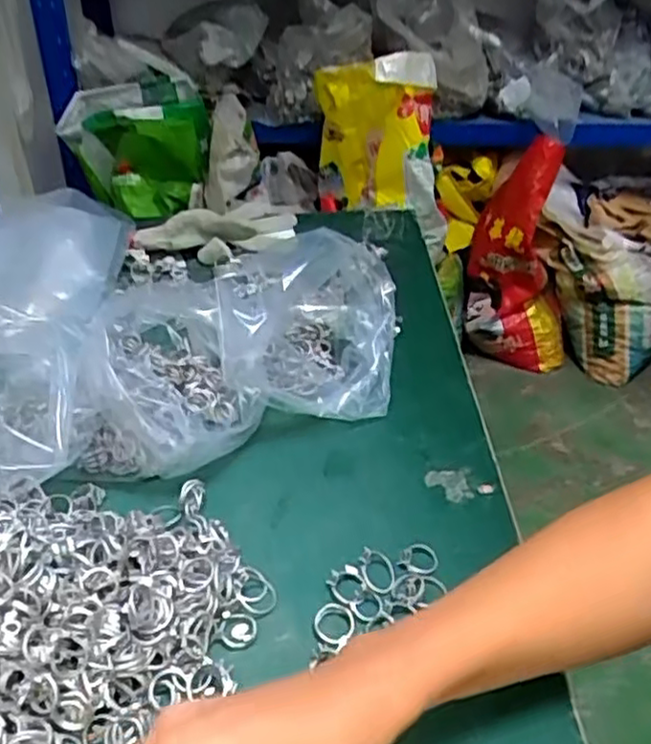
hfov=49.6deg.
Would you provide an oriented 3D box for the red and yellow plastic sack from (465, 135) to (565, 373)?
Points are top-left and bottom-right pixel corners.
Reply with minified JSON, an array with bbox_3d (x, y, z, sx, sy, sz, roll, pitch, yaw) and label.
[{"bbox_3d":[0.510,-0.270,1.792,0.284,0.563,0.167,12,36,14],"label":"red and yellow plastic sack"}]

